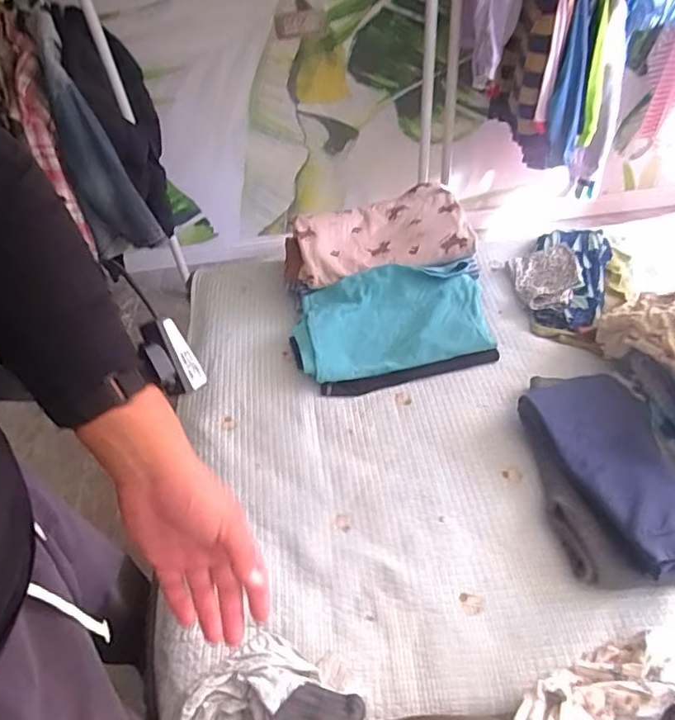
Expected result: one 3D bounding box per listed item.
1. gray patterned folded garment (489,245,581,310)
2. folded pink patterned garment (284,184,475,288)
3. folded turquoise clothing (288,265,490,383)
[{"bbox_3d":[0.438,-0.187,1.232,0.173,0.057,0.190,7,49,14],"label":"gray patterned folded garment"},{"bbox_3d":[0.077,-0.285,1.250,0.402,0.072,0.226,-10,47,-2],"label":"folded pink patterned garment"},{"bbox_3d":[0.110,-0.079,1.159,0.400,0.086,0.217,-10,47,-2],"label":"folded turquoise clothing"}]

